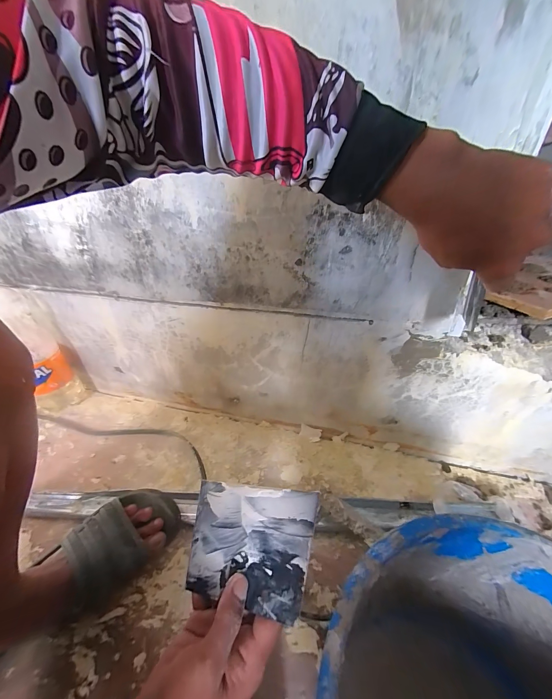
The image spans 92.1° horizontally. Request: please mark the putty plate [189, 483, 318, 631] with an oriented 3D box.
[{"bbox_3d":[-0.030,0.191,0.265,0.137,0.005,0.096,-8,54,25],"label":"putty plate"}]

